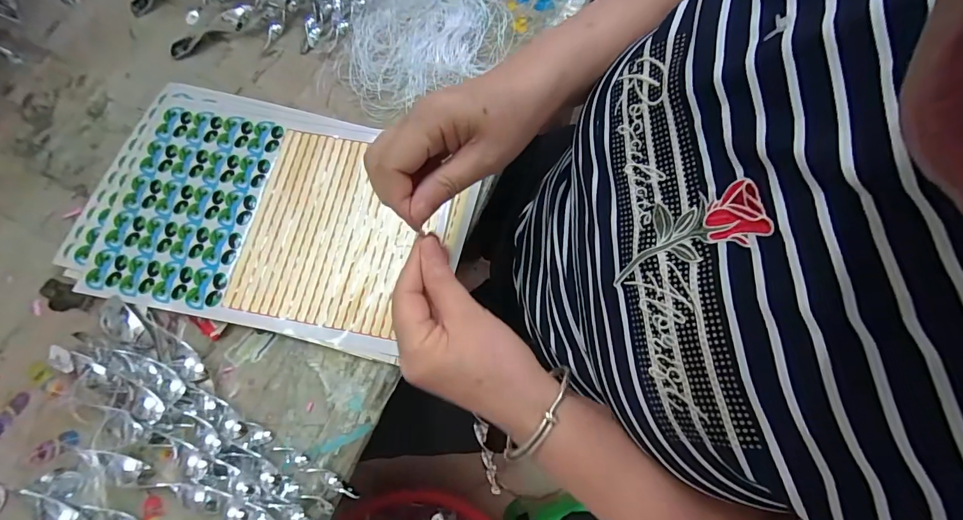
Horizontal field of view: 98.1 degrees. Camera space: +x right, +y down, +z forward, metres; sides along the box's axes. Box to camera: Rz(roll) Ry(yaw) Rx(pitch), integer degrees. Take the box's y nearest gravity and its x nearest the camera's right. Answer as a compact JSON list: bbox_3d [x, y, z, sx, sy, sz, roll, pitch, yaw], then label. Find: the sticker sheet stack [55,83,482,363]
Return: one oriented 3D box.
[{"bbox_3d":[-0.207,-0.051,0.409,0.386,0.022,0.226,11,74,5],"label":"sticker sheet stack"}]

